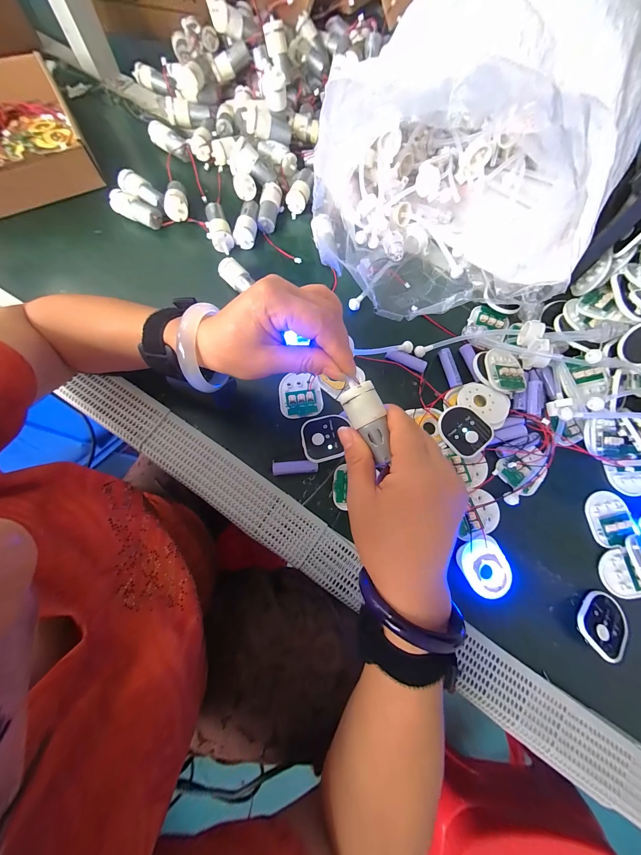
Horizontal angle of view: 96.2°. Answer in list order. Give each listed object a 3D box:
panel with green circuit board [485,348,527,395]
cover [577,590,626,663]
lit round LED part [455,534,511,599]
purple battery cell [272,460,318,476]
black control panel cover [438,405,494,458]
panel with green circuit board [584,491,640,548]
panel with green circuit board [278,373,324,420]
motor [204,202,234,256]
[{"bbox_3d":[0.219,-0.069,0.339,0.043,0.011,0.054,2,74,-3],"label":"panel with green circuit board"},{"bbox_3d":[0.288,0.200,0.293,0.046,0.005,0.059,45,64,10],"label":"cover"},{"bbox_3d":[0.173,0.147,0.302,0.047,0.009,0.056,-25,77,-9],"label":"lit round LED part"},{"bbox_3d":[-0.028,0.045,0.319,0.049,0.011,0.016,0,74,-3],"label":"purple battery cell"},{"bbox_3d":[0.165,0.002,0.328,0.049,0.009,0.056,-39,80,-12],"label":"black control panel cover"},{"bbox_3d":[0.324,0.102,0.320,0.045,0.013,0.057,-6,75,-5],"label":"panel with green circuit board"},{"bbox_3d":[-0.024,-0.038,0.338,0.049,0.011,0.052,-9,75,-5],"label":"panel with green circuit board"},{"bbox_3d":[-0.138,-0.266,0.386,0.031,0.023,0.066,-21,77,-9],"label":"motor"}]

